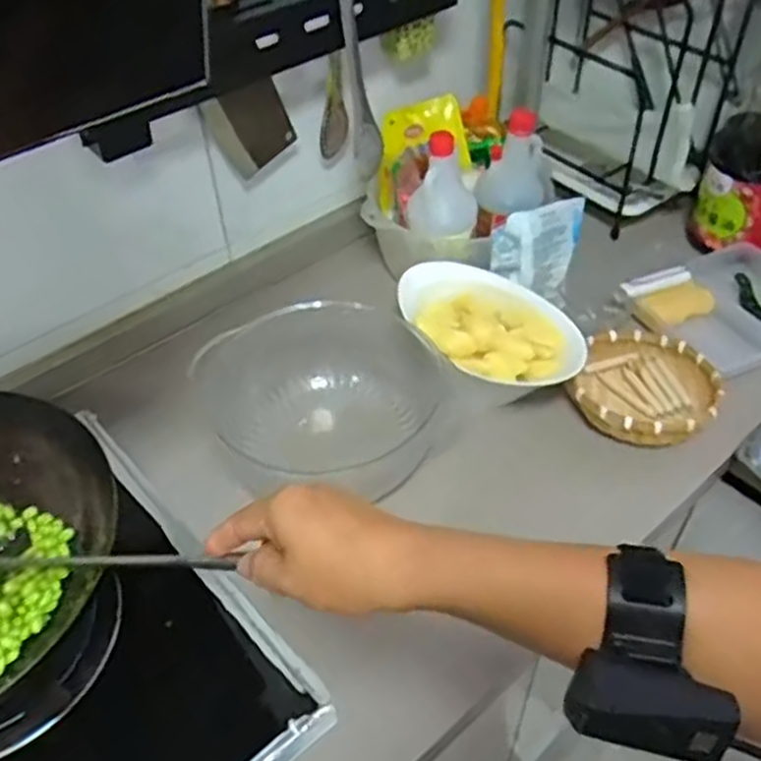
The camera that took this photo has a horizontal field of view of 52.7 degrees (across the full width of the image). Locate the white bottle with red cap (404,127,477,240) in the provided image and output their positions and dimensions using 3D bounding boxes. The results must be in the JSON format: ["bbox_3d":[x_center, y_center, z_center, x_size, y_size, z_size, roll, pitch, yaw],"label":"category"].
[{"bbox_3d":[0.073,-0.237,0.907,0.080,0.117,0.083,3,47,3],"label":"white bottle with red cap"}]

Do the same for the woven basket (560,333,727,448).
[{"bbox_3d":[0.295,0.009,0.857,0.147,0.049,0.155,0,47,0],"label":"woven basket"}]

